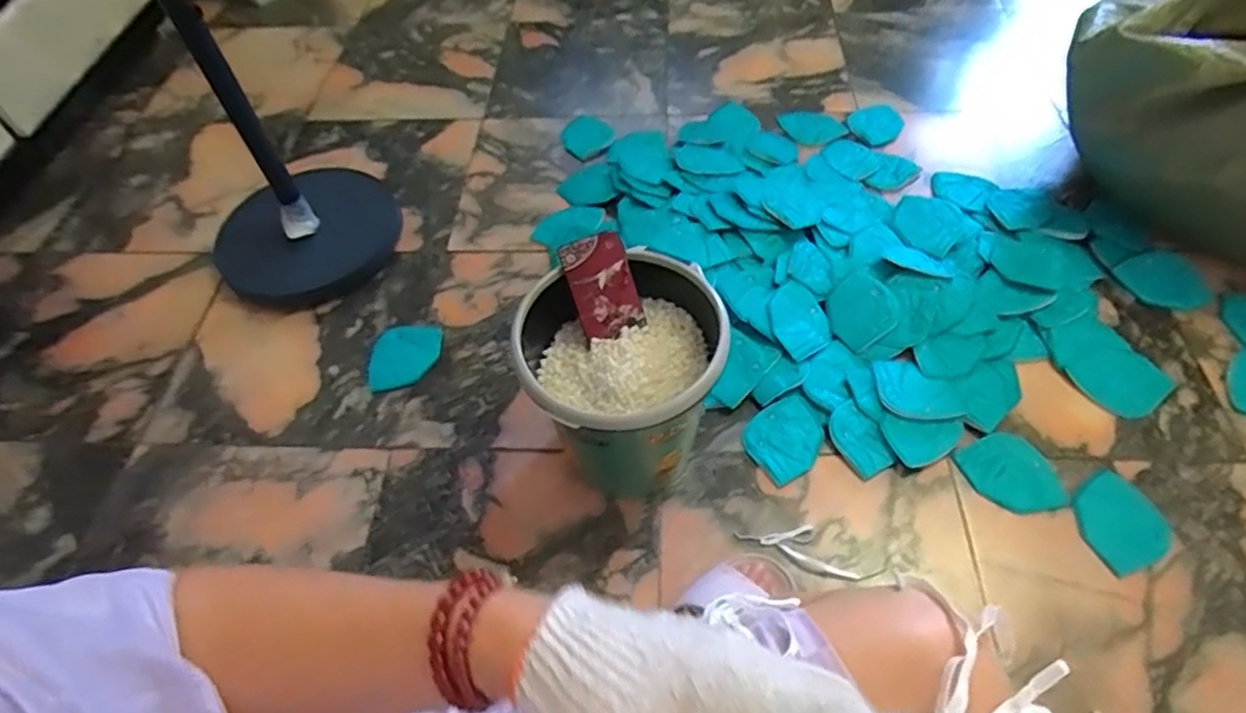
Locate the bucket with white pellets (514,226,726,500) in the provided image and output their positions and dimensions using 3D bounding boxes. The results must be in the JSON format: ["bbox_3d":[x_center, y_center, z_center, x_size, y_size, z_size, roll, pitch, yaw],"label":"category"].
[{"bbox_3d":[0.006,0.036,0.859,0.232,0.291,0.231,-2,53,3],"label":"bucket with white pellets"}]

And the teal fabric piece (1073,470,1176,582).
[{"bbox_3d":[0.647,0.214,0.873,0.109,0.014,0.114,-24,57,-12],"label":"teal fabric piece"}]

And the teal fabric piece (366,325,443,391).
[{"bbox_3d":[-0.359,-0.003,1.103,0.107,0.009,0.126,-4,55,2],"label":"teal fabric piece"}]

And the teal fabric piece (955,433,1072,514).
[{"bbox_3d":[0.534,0.164,0.919,0.108,0.007,0.119,-22,60,-6],"label":"teal fabric piece"}]

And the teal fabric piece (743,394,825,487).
[{"bbox_3d":[0.235,0.118,0.964,0.114,0.014,0.104,-29,58,-15],"label":"teal fabric piece"}]

